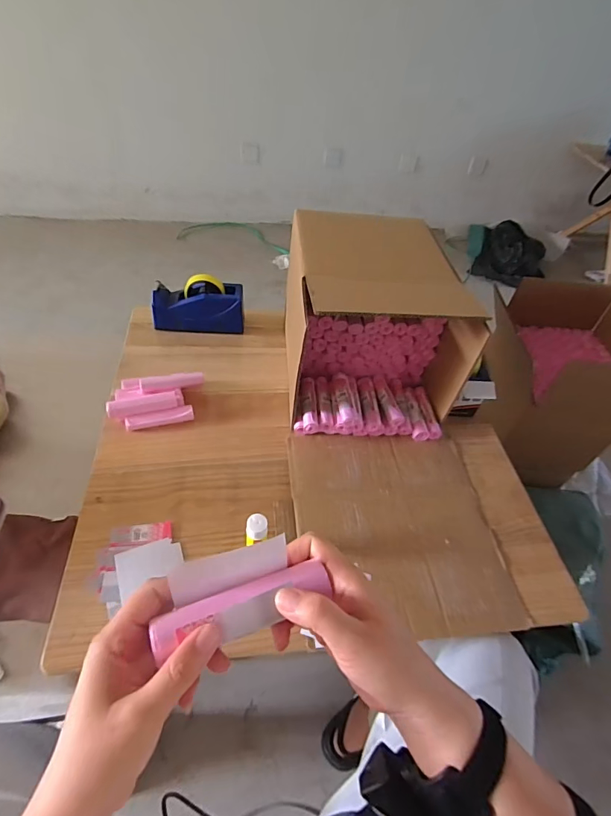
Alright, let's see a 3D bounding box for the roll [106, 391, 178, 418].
[{"bbox_3d":[-0.297,-0.006,0.776,0.120,0.021,0.027,-12,51,-16],"label":"roll"}]

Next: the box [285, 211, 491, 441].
[{"bbox_3d":[0.124,-0.163,0.843,0.304,0.262,0.378,-1,48,-7],"label":"box"}]

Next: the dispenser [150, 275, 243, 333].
[{"bbox_3d":[-0.237,-0.227,0.941,0.197,0.101,0.068,-2,49,-7],"label":"dispenser"}]

